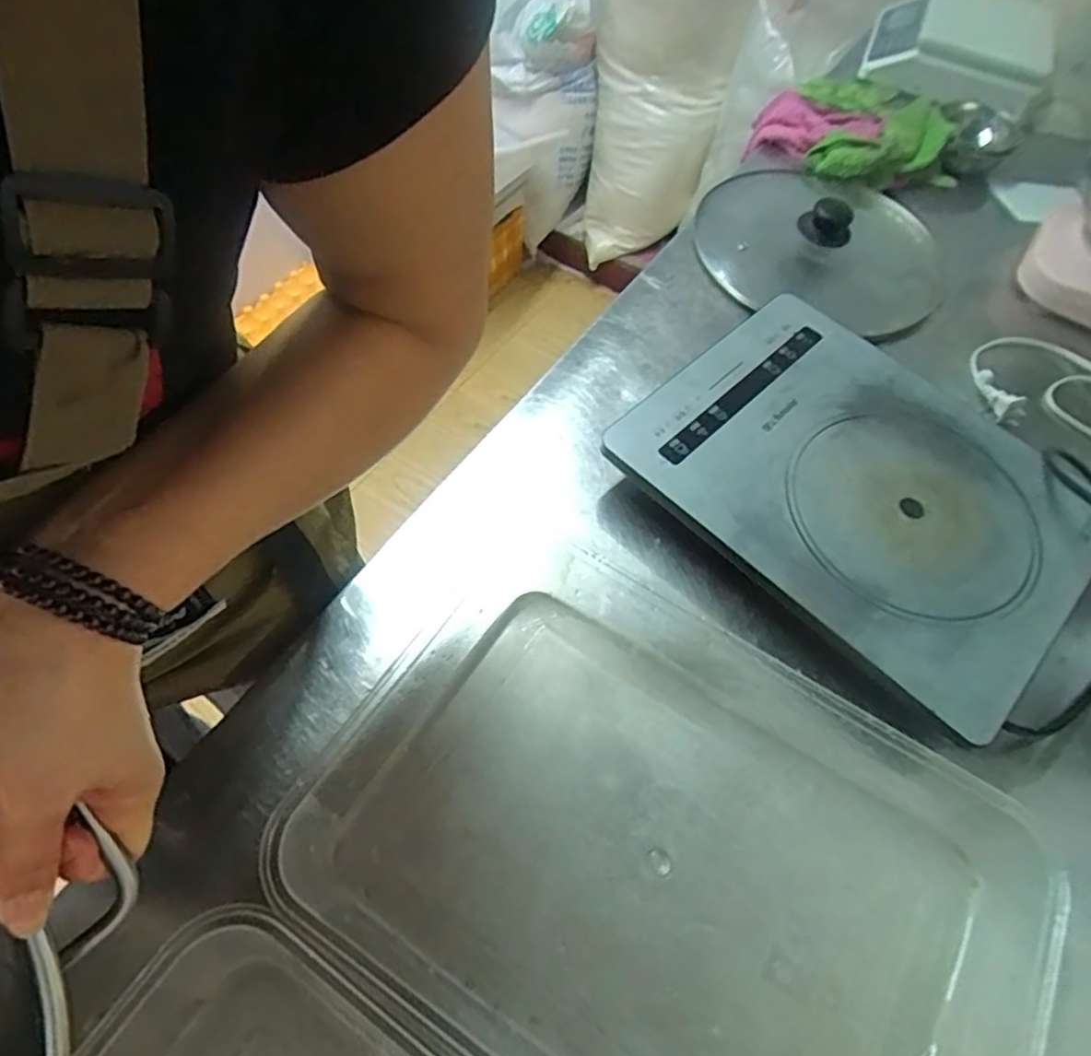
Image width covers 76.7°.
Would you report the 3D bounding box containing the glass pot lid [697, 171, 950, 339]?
[{"bbox_3d":[0.304,-0.324,0.764,0.274,0.065,0.289,2,58,-2],"label":"glass pot lid"}]

